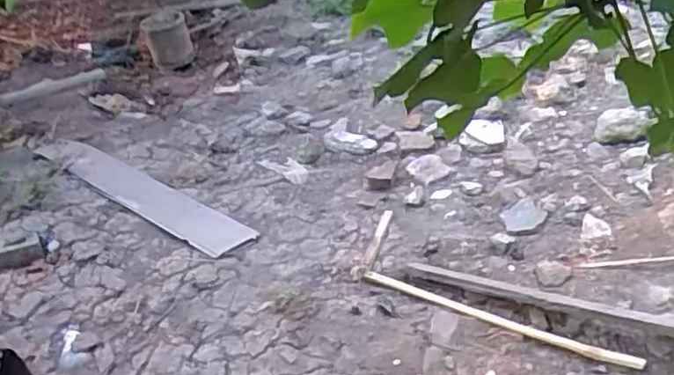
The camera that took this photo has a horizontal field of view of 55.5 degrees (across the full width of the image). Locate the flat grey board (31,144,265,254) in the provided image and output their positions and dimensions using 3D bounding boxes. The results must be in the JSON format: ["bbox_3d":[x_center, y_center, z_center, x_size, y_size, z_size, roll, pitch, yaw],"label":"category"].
[{"bbox_3d":[-0.502,0.001,1.573,0.799,0.015,0.116,22,39,36],"label":"flat grey board"}]

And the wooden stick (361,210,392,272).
[{"bbox_3d":[0.084,0.108,1.341,0.022,0.012,0.200,9,33,14],"label":"wooden stick"}]

